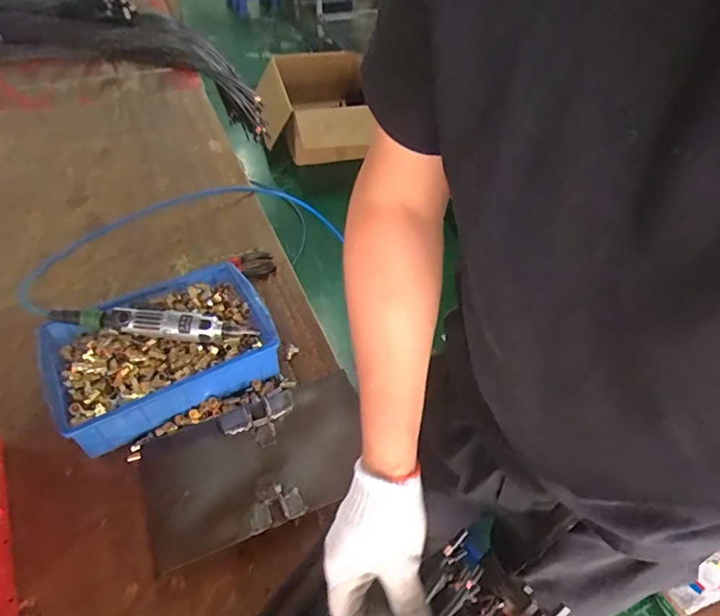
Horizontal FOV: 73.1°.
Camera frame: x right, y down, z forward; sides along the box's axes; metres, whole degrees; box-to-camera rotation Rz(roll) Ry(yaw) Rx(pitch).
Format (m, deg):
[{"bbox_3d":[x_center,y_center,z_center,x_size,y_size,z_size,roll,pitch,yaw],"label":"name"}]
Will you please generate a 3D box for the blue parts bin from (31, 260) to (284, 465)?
[{"bbox_3d":[-0.284,0.059,0.707,0.301,0.083,0.210,-22,52,-20],"label":"blue parts bin"}]

